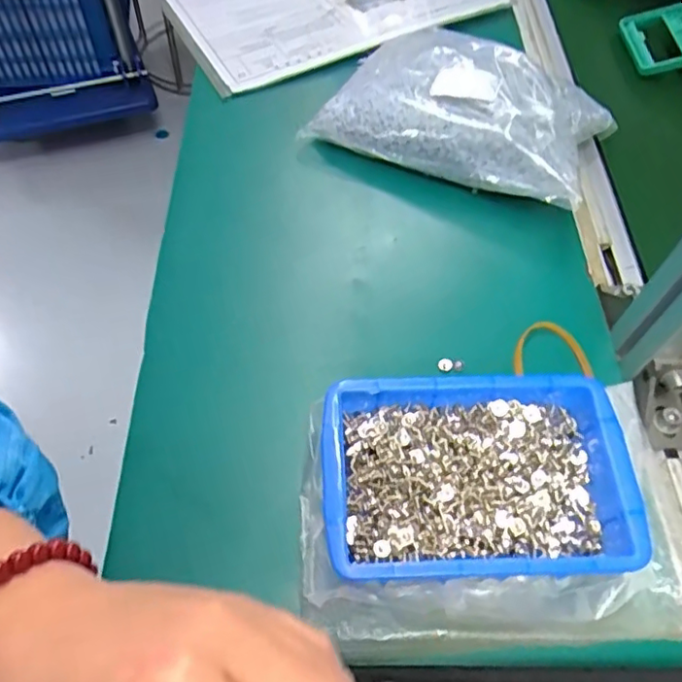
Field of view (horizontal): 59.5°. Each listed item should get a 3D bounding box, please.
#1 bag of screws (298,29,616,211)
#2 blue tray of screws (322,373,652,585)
[{"bbox_3d":[0.101,-0.184,0.480,0.206,0.062,0.143,23,60,10],"label":"bag of screws"},{"bbox_3d":[0.066,0.069,0.301,0.146,0.040,0.099,-1,59,-4],"label":"blue tray of screws"}]

